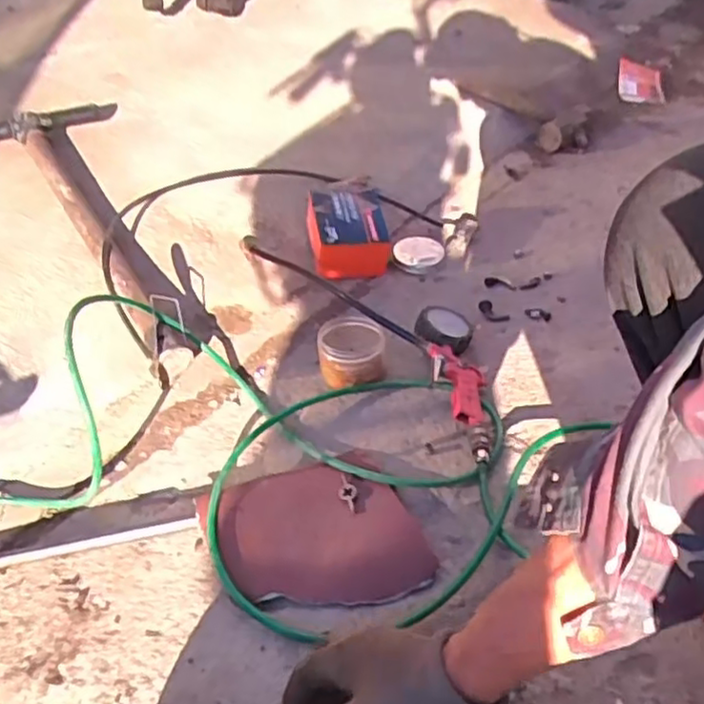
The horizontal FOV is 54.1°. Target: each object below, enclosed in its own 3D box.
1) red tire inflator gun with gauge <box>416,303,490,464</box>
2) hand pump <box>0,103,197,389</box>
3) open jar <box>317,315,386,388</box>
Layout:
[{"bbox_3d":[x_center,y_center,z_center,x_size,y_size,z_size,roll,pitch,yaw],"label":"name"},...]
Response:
[{"bbox_3d":[0.128,0.028,0.852,0.077,0.051,0.237,-5,38,-1],"label":"red tire inflator gun with gauge"},{"bbox_3d":[-0.386,-0.214,1.023,0.268,0.077,0.651,-24,55,-23],"label":"hand pump"},{"bbox_3d":[0.000,0.003,0.892,0.083,0.062,0.080,-3,38,2],"label":"open jar"}]

